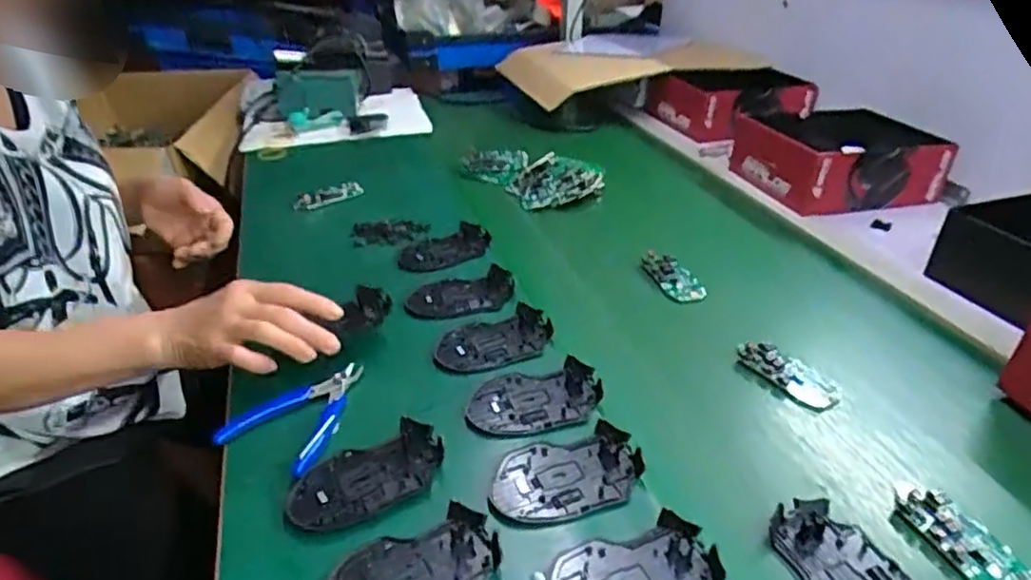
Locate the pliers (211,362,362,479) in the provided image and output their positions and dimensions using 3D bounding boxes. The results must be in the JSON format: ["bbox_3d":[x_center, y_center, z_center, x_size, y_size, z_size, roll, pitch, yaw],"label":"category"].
[{"bbox_3d":[-0.177,0.098,0.545,0.089,0.018,0.120,14,35,21],"label":"pliers"}]

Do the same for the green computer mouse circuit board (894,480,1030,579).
[{"bbox_3d":[0.306,0.169,0.449,0.044,0.012,0.104,-14,35,-20],"label":"green computer mouse circuit board"}]

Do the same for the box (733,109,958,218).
[{"bbox_3d":[0.466,-0.206,0.980,0.222,0.097,0.234,-8,31,-15],"label":"box"}]

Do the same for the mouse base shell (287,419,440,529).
[{"bbox_3d":[-0.110,0.136,0.483,0.113,0.013,0.069,-17,36,-24],"label":"mouse base shell"}]

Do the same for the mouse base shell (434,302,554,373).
[{"bbox_3d":[-0.021,0.045,0.623,0.112,0.016,0.069,-13,34,-18],"label":"mouse base shell"}]

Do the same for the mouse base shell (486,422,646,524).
[{"bbox_3d":[0.038,0.137,0.484,0.113,0.008,0.073,-11,34,-15],"label":"mouse base shell"}]

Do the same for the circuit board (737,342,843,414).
[{"bbox_3d":[0.249,0.074,0.600,0.046,0.009,0.097,-26,40,-34],"label":"circuit board"}]

